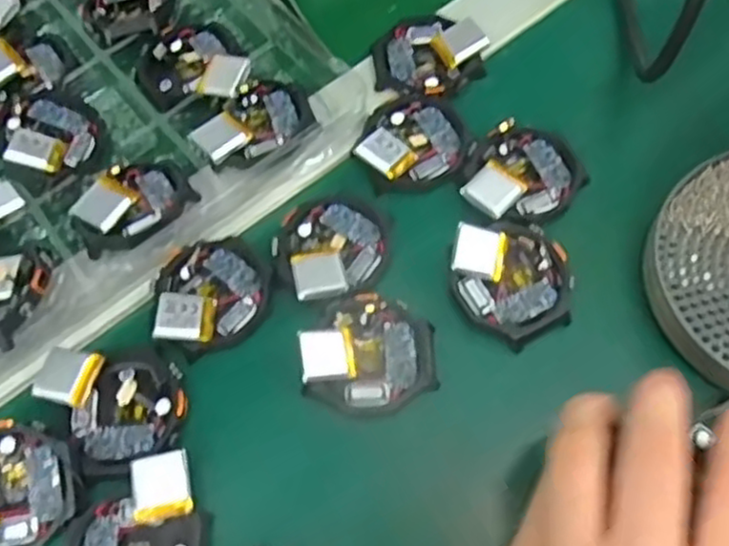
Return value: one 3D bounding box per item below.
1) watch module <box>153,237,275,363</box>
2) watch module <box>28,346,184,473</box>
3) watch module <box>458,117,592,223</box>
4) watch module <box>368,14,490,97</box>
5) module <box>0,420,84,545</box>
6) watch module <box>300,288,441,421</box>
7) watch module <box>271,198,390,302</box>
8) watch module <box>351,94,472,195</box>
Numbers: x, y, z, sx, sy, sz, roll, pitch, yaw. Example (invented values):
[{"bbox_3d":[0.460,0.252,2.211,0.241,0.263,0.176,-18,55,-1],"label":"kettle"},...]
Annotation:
[{"bbox_3d":[-0.063,0.007,0.307,0.048,0.011,0.048,-17,65,-5],"label":"watch module"},{"bbox_3d":[-0.100,0.053,0.288,0.055,0.009,0.048,-4,65,1],"label":"watch module"},{"bbox_3d":[0.072,-0.043,0.324,0.047,0.009,0.053,22,68,13],"label":"watch module"},{"bbox_3d":[0.032,-0.108,0.356,0.053,0.010,0.048,6,65,6],"label":"watch module"},{"bbox_3d":[-0.137,0.083,0.274,0.057,0.017,0.046,-33,68,-12],"label":"module"},{"bbox_3d":[0.002,0.031,0.292,0.052,0.010,0.049,0,65,3],"label":"watch module"},{"bbox_3d":[-0.014,-0.011,0.315,0.048,0.010,0.045,-34,68,-12],"label":"watch module"},{"bbox_3d":[0.023,-0.062,0.335,0.048,0.010,0.050,13,66,9],"label":"watch module"}]

